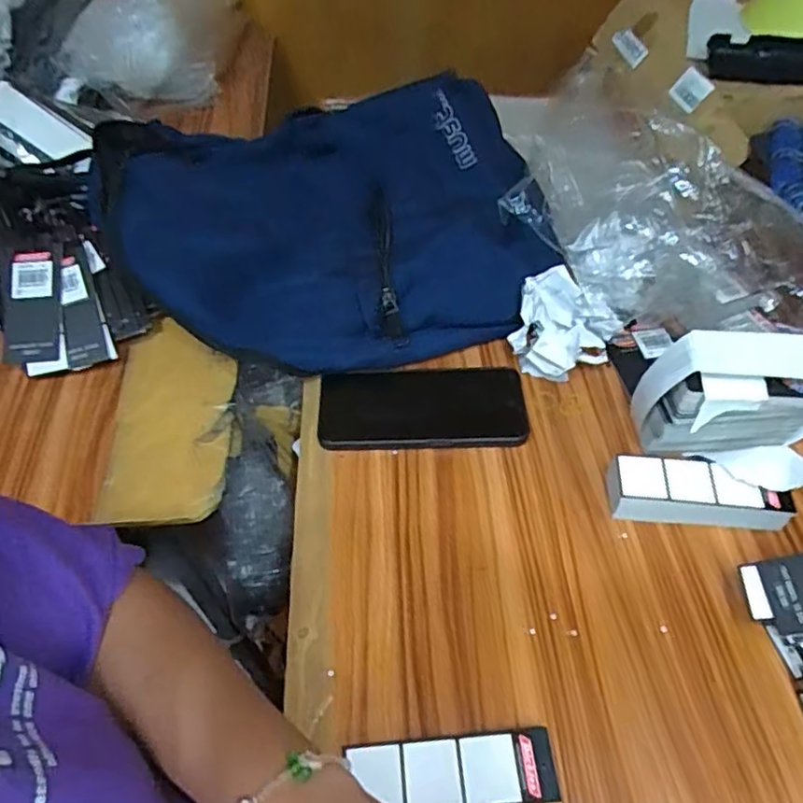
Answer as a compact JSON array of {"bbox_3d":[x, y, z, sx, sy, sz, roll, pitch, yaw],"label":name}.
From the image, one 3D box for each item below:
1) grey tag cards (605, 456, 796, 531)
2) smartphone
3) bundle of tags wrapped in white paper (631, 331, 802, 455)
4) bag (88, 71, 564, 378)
[{"bbox_3d":[0.215,0.069,0.462,0.124,0.041,0.035,5,51,4],"label":"grey tag cards"},{"bbox_3d":[0.018,0.005,0.528,0.169,0.014,0.078,-2,51,-2],"label":"smartphone"},{"bbox_3d":[0.253,0.000,0.478,0.132,0.104,0.044,-1,51,0],"label":"bundle of tags wrapped in white paper"},{"bbox_3d":[-0.086,-0.177,0.615,0.397,0.111,0.325,-6,51,-4],"label":"bag"}]

